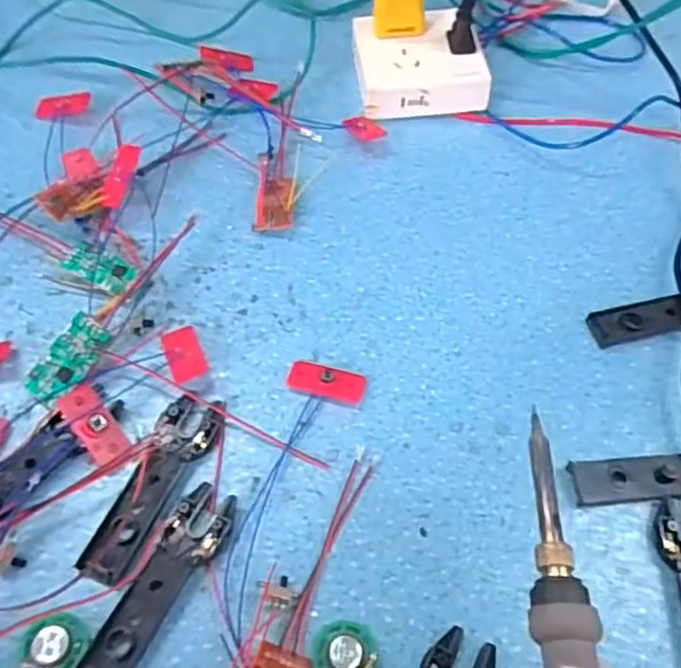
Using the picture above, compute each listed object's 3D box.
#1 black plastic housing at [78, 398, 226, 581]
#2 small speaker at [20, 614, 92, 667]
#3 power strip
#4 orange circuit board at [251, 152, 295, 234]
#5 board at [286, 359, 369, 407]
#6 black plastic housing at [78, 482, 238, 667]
[{"bbox_3d":[-0.083,0.068,0.299,0.028,0.009,0.092,18,58,8],"label":"black plastic housing"},{"bbox_3d":[-0.113,0.124,0.259,0.024,0.007,0.025,3,57,-1],"label":"small speaker"},{"bbox_3d":[0.054,-0.194,0.467,0.084,0.028,0.090,-2,57,-4],"label":"power strip"},{"bbox_3d":[-0.040,-0.087,0.407,0.024,0.009,0.059,3,57,-1],"label":"orange circuit board"},{"bbox_3d":[-0.007,0.024,0.335,0.039,0.007,0.018,13,57,5],"label":"board"},{"bbox_3d":[-0.076,0.106,0.275,0.026,0.006,0.092,26,59,13],"label":"black plastic housing"}]

